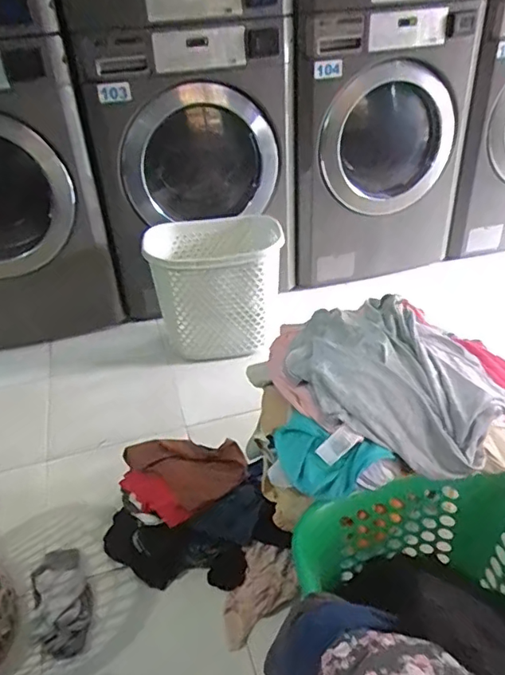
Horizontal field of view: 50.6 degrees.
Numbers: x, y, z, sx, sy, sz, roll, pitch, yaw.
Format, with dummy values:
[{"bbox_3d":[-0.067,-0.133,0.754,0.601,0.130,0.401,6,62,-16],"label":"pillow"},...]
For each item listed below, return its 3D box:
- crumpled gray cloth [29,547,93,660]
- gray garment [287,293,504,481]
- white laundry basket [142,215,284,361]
[{"bbox_3d":[-0.404,0.545,1.127,0.114,0.062,0.234,-15,36,-15],"label":"crumpled gray cloth"},{"bbox_3d":[0.222,0.064,0.845,0.317,0.132,0.251,18,41,29],"label":"gray garment"},{"bbox_3d":[-0.120,-0.180,1.811,0.415,0.397,0.344,-7,35,-4],"label":"white laundry basket"}]

